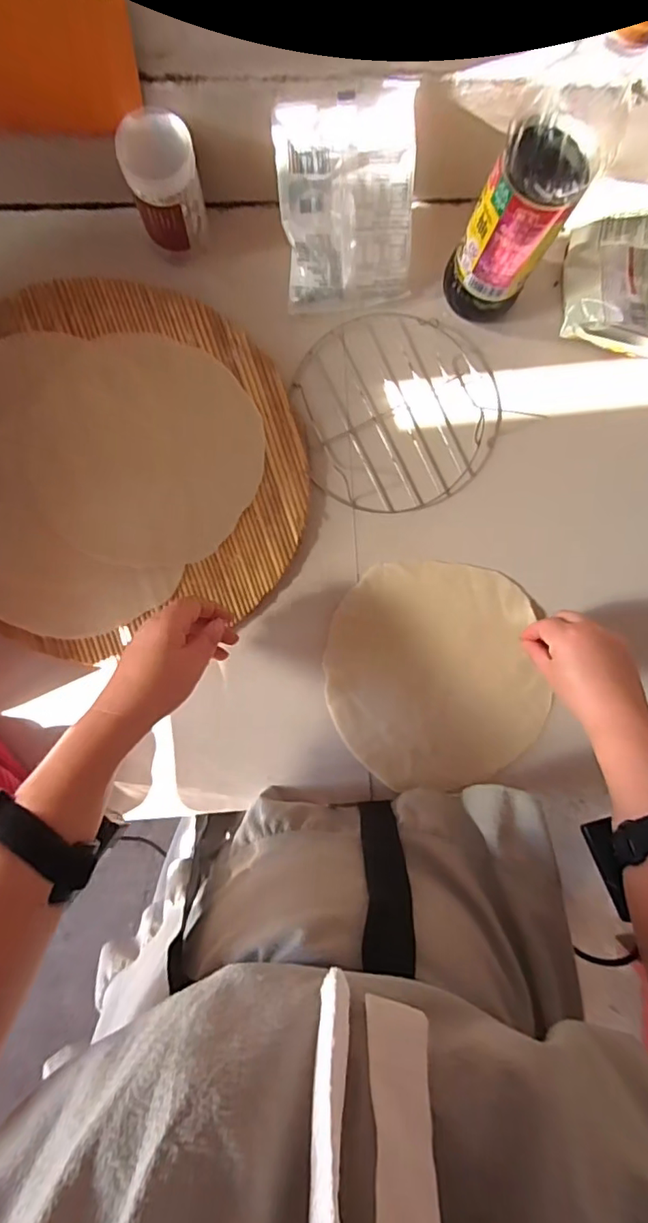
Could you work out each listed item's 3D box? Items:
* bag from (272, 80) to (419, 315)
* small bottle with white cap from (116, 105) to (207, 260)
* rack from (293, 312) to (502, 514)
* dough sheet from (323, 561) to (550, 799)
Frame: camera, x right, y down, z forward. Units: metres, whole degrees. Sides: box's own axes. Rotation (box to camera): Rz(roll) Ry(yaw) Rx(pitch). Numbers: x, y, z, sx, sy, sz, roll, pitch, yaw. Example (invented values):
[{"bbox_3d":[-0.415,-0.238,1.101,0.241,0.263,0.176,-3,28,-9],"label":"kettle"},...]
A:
[{"bbox_3d":[0.020,-0.347,0.463,0.112,0.022,0.150,-3,133,3],"label":"bag"},{"bbox_3d":[-0.134,-0.356,0.454,0.056,0.097,0.058,0,91,-2],"label":"small bottle with white cap"},{"bbox_3d":[0.073,-0.195,0.517,0.200,0.017,0.188,0,91,-2],"label":"rack"},{"bbox_3d":[0.107,0.062,0.518,0.199,0.010,0.215,-9,89,0],"label":"dough sheet"}]

